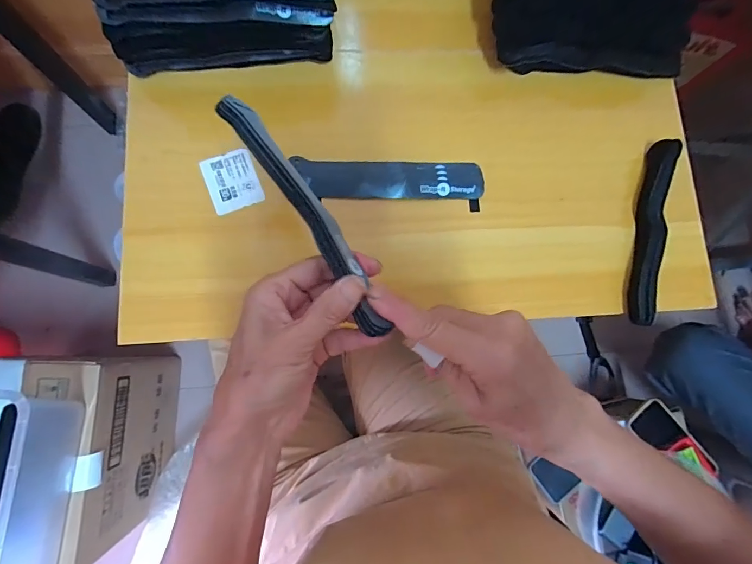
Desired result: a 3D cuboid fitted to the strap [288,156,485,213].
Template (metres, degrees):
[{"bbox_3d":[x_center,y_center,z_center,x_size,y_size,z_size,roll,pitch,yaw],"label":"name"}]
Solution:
[{"bbox_3d":[0.015,-0.104,0.409,0.190,0.010,0.046,2,82,-4],"label":"strap"}]

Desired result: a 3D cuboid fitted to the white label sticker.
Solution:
[{"bbox_3d":[-0.144,-0.099,0.395,0.045,0.006,0.059,-22,84,-7],"label":"white label sticker"}]

